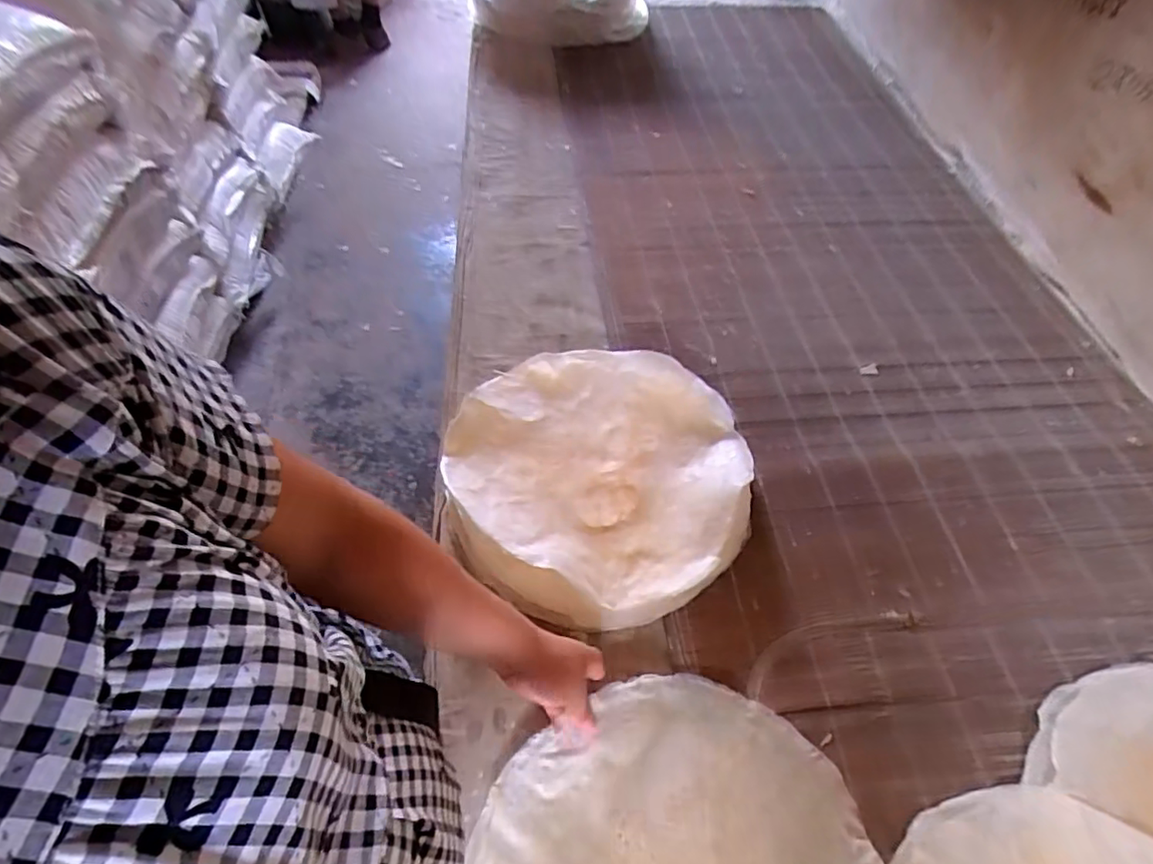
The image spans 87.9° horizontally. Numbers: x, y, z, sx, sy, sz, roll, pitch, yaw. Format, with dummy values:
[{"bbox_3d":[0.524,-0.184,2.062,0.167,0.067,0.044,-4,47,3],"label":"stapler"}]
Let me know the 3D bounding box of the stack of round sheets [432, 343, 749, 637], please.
[{"bbox_3d":[0.025,0.026,0.698,0.347,0.063,0.381,12,56,5],"label":"stack of round sheets"}]

